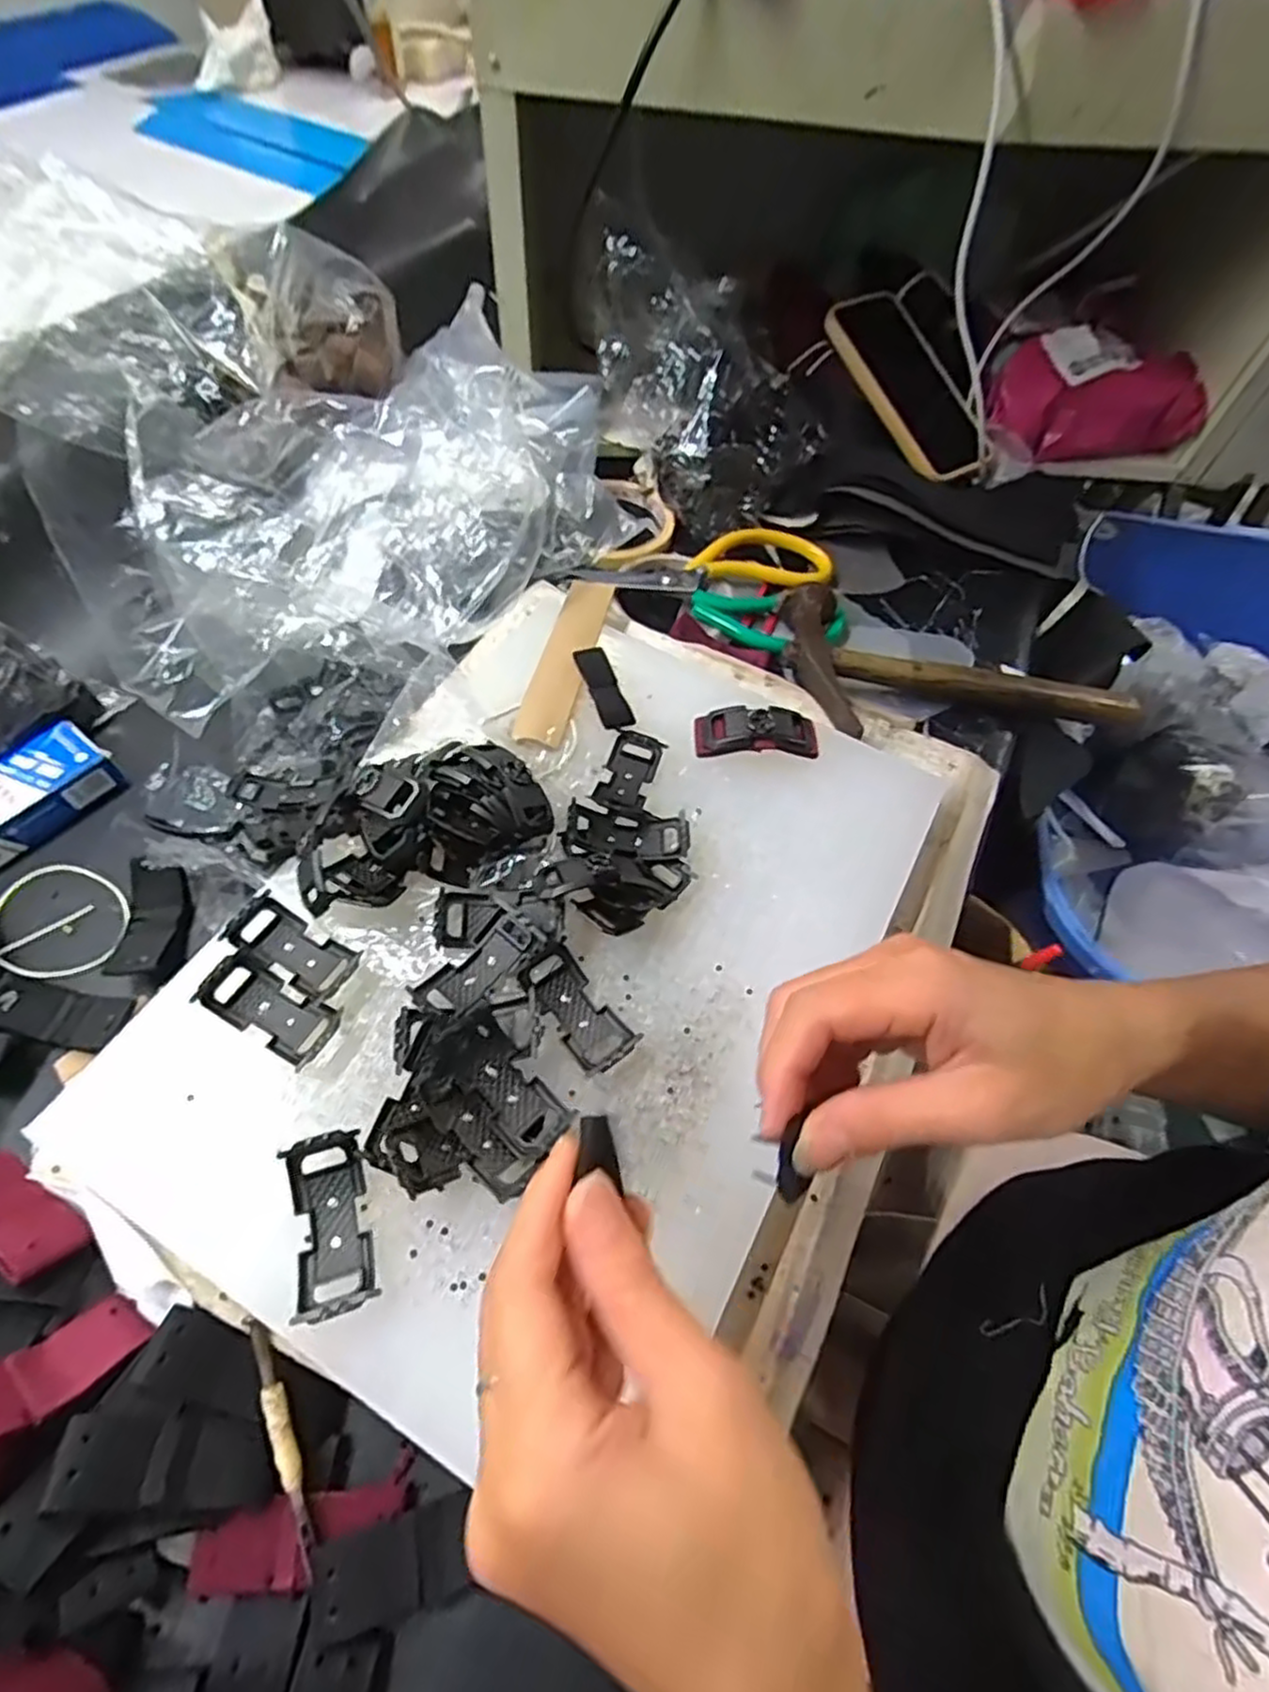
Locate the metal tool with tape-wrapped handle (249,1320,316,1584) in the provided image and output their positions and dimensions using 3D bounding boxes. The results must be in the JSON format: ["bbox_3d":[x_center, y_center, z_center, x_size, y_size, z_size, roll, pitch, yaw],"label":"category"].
[{"bbox_3d":[-0.123,0.209,0.254,0.008,0.006,0.079,-20,76,-12],"label":"metal tool with tape-wrapped handle"}]

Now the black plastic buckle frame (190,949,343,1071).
[{"bbox_3d":[-0.149,0.067,0.299,0.057,0.014,0.025,27,61,11],"label":"black plastic buckle frame"}]

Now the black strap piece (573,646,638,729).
[{"bbox_3d":[-0.017,-0.088,0.402,0.017,0.004,0.059,-16,62,-13],"label":"black strap piece"}]

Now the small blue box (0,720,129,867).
[{"bbox_3d":[-0.332,-0.019,0.385,0.041,0.025,0.103,36,63,16],"label":"small blue box"}]

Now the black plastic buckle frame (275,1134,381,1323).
[{"bbox_3d":[-0.109,0.135,0.261,0.025,0.015,0.059,-15,62,-13],"label":"black plastic buckle frame"}]

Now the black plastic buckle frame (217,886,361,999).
[{"bbox_3d":[-0.146,0.044,0.314,0.056,0.013,0.025,26,61,10],"label":"black plastic buckle frame"}]

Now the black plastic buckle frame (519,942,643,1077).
[{"bbox_3d":[-0.024,0.069,0.307,0.026,0.014,0.055,-35,68,-22],"label":"black plastic buckle frame"}]

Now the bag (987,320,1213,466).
[{"bbox_3d":[0.372,-0.367,0.590,0.168,0.069,0.068,-4,60,-7],"label":"bag"}]

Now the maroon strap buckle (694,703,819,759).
[{"bbox_3d":[0.066,-0.062,0.387,0.065,0.013,0.026,0,60,-5],"label":"maroon strap buckle"}]

